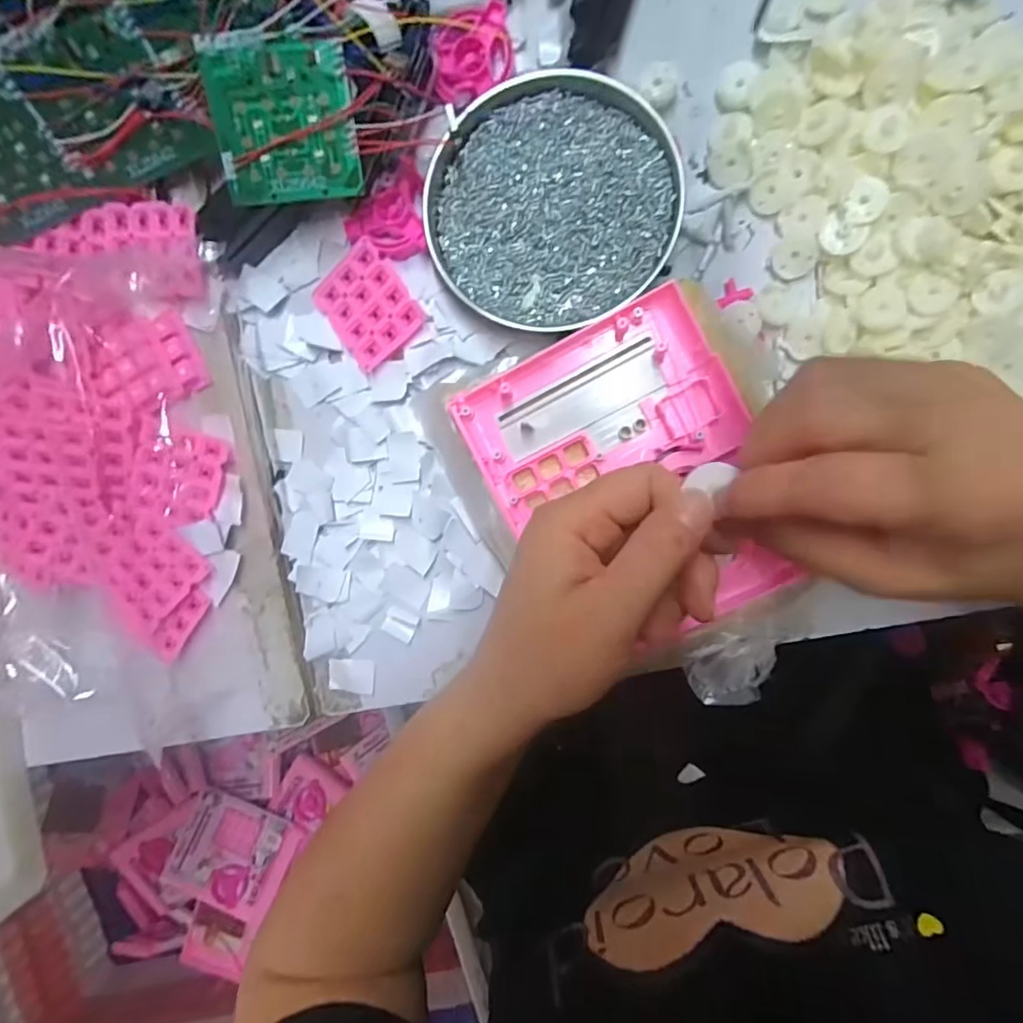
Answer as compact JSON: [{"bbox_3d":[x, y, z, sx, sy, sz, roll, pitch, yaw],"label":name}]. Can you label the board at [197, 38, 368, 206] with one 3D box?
[{"bbox_3d":[-0.119,-0.203,0.290,0.072,0.005,0.072,-3,114,2],"label":"board"}]

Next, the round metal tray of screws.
[{"bbox_3d":[0.021,-0.171,0.307,0.134,0.014,0.130,0,95,4],"label":"round metal tray of screws"}]

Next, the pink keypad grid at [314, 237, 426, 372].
[{"bbox_3d":[-0.085,-0.121,0.330,0.050,0.012,0.060,-37,91,6],"label":"pink keypad grid"}]

